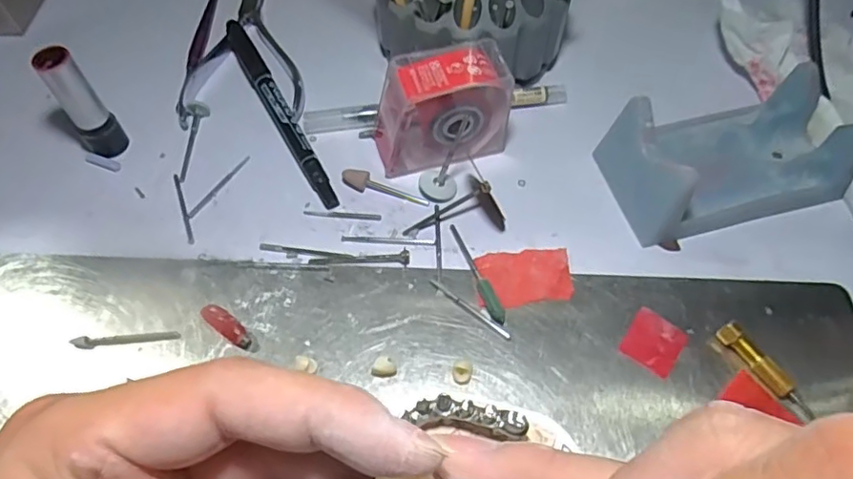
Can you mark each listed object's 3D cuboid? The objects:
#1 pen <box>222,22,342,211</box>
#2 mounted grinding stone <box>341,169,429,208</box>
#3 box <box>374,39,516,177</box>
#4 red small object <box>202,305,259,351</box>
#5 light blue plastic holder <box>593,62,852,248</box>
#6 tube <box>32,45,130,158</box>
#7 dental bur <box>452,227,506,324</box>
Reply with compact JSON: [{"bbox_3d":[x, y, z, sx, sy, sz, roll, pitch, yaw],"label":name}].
[{"bbox_3d":[-0.081,-0.071,0.312,0.012,0.011,0.138,-26,62,-14],"label":"pen"},{"bbox_3d":[-0.021,-0.025,0.287,0.045,0.006,0.008,18,61,12],"label":"mounted grinding stone"},{"bbox_3d":[0.007,-0.064,0.284,0.064,0.052,0.031,-12,59,-7],"label":"box"},{"bbox_3d":[-0.084,0.038,0.249,0.030,0.004,0.009,33,64,19],"label":"red small object"},{"bbox_3d":[0.142,-0.043,0.277,0.105,0.040,0.062,-13,59,-7],"label":"light blue plastic holder"},{"bbox_3d":[-0.167,-0.065,0.281,0.019,0.060,0.014,-39,66,-21],"label":"tube"},{"bbox_3d":[0.022,0.015,0.264,0.006,0.004,0.054,-21,61,-11],"label":"dental bur"}]

